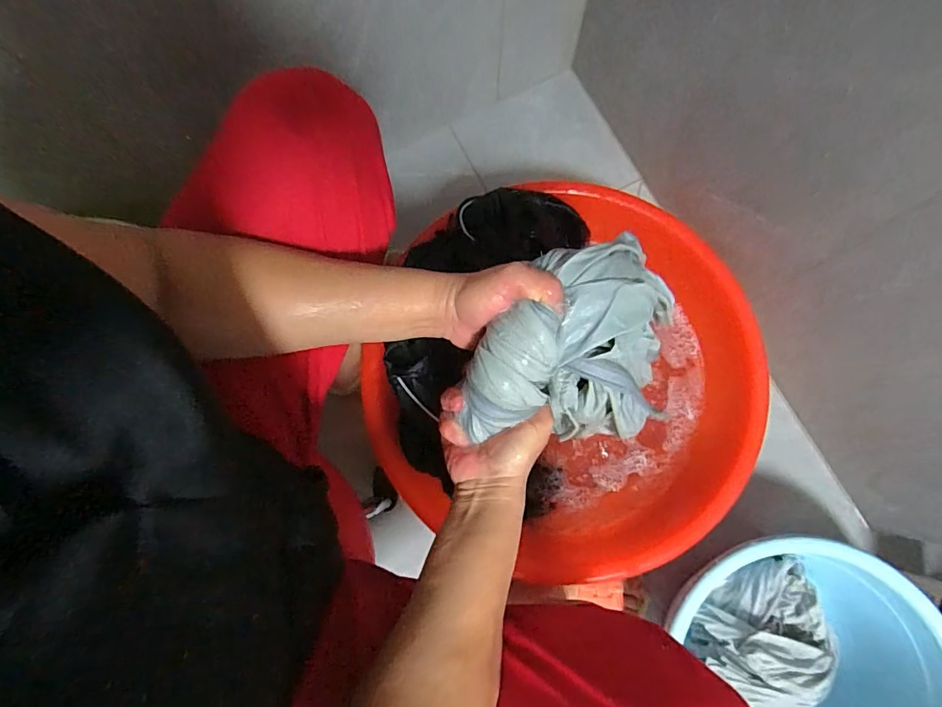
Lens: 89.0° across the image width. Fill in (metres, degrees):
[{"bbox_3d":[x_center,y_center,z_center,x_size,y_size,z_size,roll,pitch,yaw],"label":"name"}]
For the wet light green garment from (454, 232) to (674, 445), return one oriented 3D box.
[{"bbox_3d":[0.084,-0.002,0.399,0.174,0.129,0.139,-2,79,0],"label":"wet light green garment"}]

